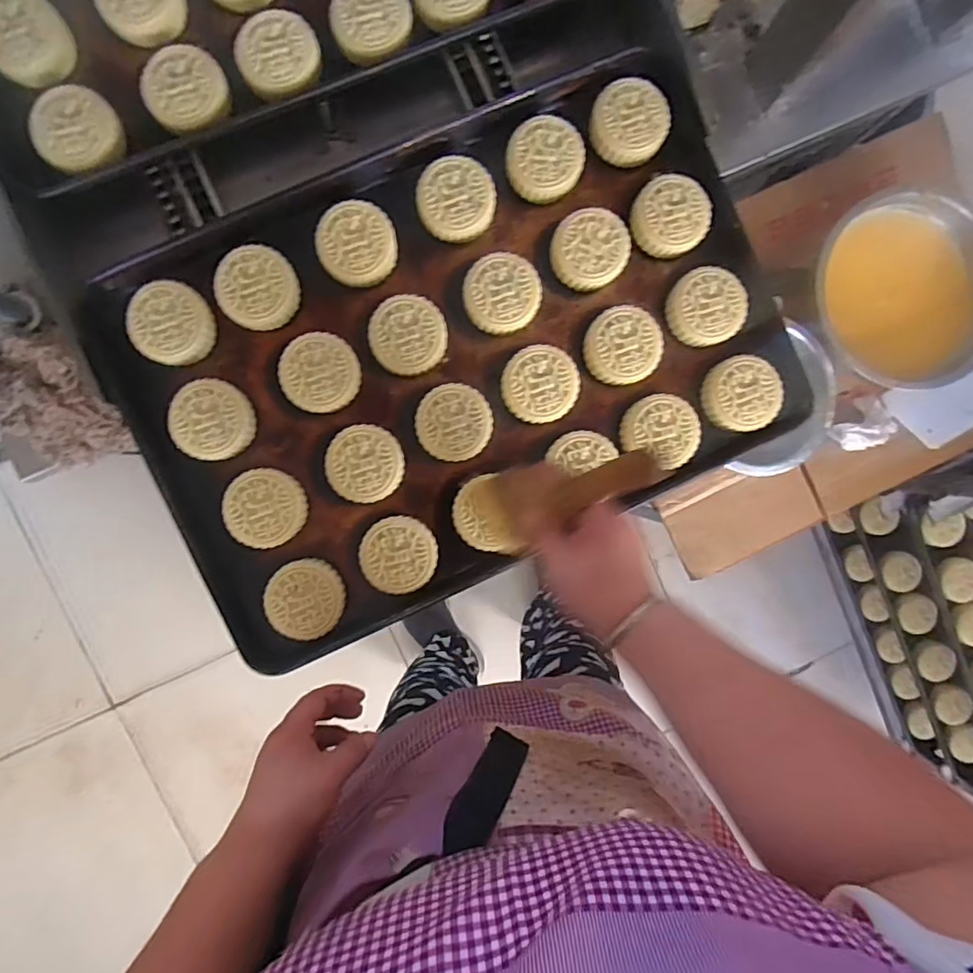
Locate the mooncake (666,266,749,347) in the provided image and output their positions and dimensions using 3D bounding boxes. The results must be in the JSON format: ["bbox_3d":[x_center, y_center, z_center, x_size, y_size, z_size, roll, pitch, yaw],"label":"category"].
[{"bbox_3d":[0.214,-0.175,0.540,0.073,0.019,0.072,0,94,-4],"label":"mooncake"}]

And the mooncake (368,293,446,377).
[{"bbox_3d":[-0.073,-0.141,0.523,0.069,0.024,0.069,-6,94,-4],"label":"mooncake"}]

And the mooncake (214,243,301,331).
[{"bbox_3d":[-0.211,-0.184,0.512,0.071,0.019,0.069,0,94,-4],"label":"mooncake"}]

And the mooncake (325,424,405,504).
[{"bbox_3d":[-0.114,-0.022,0.527,0.069,0.032,0.070,0,94,-4],"label":"mooncake"}]

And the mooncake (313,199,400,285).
[{"bbox_3d":[-0.121,-0.226,0.517,0.070,0.021,0.073,0,94,-4],"label":"mooncake"}]

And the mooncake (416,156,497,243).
[{"bbox_3d":[-0.028,-0.270,0.522,0.070,0.018,0.070,-23,95,-2],"label":"mooncake"}]

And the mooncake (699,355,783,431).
[{"bbox_3d":[0.249,-0.090,0.541,0.069,0.024,0.070,0,94,-4],"label":"mooncake"}]

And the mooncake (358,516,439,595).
[{"bbox_3d":[-0.083,0.064,0.528,0.070,0.025,0.069,0,94,-4],"label":"mooncake"}]

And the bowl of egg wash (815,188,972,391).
[{"bbox_3d":[0.487,-0.225,0.668,0.220,0.093,0.222,-11,94,-3],"label":"bowl of egg wash"}]

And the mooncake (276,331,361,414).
[{"bbox_3d":[-0.155,-0.106,0.522,0.069,0.029,0.070,0,94,-4],"label":"mooncake"}]

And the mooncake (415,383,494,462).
[{"bbox_3d":[-0.031,-0.061,0.533,0.070,0.029,0.070,0,94,-4],"label":"mooncake"}]

